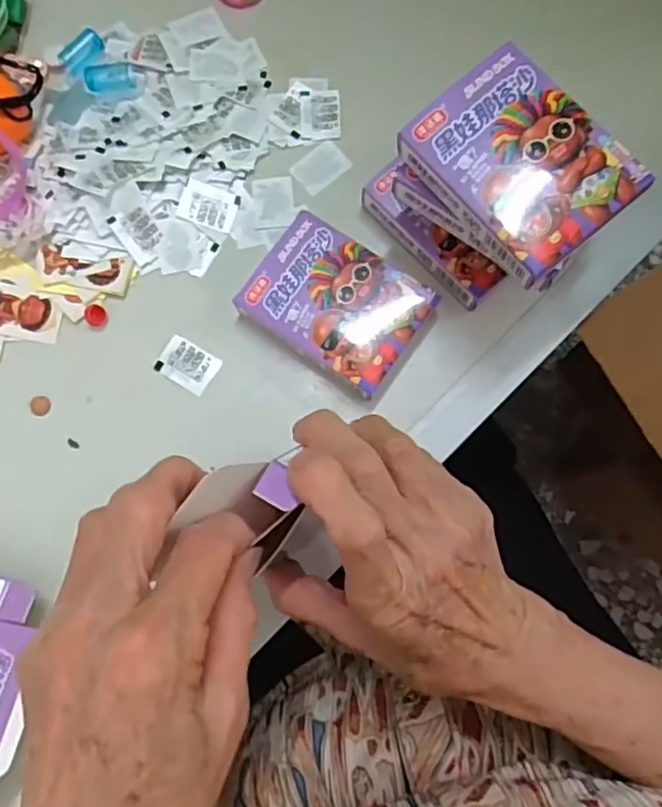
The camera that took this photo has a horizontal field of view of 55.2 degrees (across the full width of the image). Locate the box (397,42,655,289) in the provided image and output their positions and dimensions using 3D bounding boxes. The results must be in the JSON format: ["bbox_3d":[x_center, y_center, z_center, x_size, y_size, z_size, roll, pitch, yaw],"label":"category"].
[{"bbox_3d":[0.084,-0.106,0.278,0.067,0.018,0.091,-38,81,-5],"label":"box"}]

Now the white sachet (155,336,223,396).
[{"bbox_3d":[-0.081,-0.022,0.358,0.032,0.004,0.025,31,82,7],"label":"white sachet"}]

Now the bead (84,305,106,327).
[{"bbox_3d":[-0.135,-0.051,0.363,0.010,0.007,0.012,32,82,7],"label":"bead"}]

